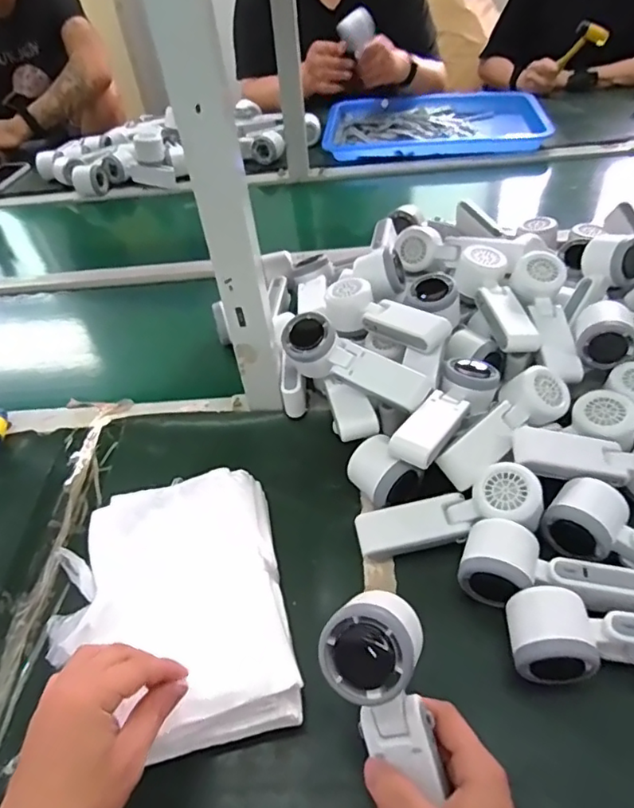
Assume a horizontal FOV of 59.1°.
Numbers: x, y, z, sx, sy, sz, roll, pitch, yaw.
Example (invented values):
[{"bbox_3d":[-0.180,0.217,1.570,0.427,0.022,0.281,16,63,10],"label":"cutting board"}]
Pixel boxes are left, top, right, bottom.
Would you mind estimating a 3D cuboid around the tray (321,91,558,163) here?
[{"bbox_3d":[0.258,-0.630,1.270,0.463,0.055,0.327,-3,44,5],"label":"tray"}]

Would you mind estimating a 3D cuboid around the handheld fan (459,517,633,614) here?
[{"bbox_3d":[0.203,0.149,0.457,0.162,0.053,0.063,11,47,18],"label":"handheld fan"}]

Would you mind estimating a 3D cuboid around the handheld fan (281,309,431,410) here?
[{"bbox_3d":[0.039,-0.043,0.587,0.166,0.056,0.051,19,50,25],"label":"handheld fan"}]

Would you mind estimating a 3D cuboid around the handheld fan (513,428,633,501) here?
[{"bbox_3d":[0.267,0.056,0.519,0.165,0.046,0.057,2,45,9],"label":"handheld fan"}]

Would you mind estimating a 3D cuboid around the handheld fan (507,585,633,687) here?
[{"bbox_3d":[0.229,0.184,0.420,0.164,0.055,0.060,2,45,10],"label":"handheld fan"}]

